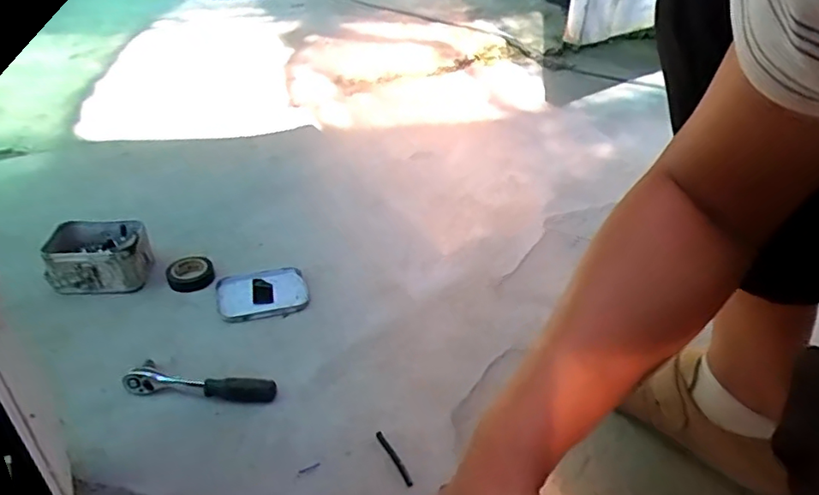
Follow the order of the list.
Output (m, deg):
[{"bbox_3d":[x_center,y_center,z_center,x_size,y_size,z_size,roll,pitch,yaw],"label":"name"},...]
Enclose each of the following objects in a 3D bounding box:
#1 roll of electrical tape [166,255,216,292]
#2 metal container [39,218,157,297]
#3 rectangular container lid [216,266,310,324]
[{"bbox_3d":[-0.275,0.031,0.725,0.056,0.020,0.051,-10,37,-18],"label":"roll of electrical tape"},{"bbox_3d":[-0.380,0.010,0.708,0.103,0.056,0.078,-1,36,-6],"label":"metal container"},{"bbox_3d":[-0.179,0.056,0.704,0.106,0.013,0.083,-9,37,-17],"label":"rectangular container lid"}]

